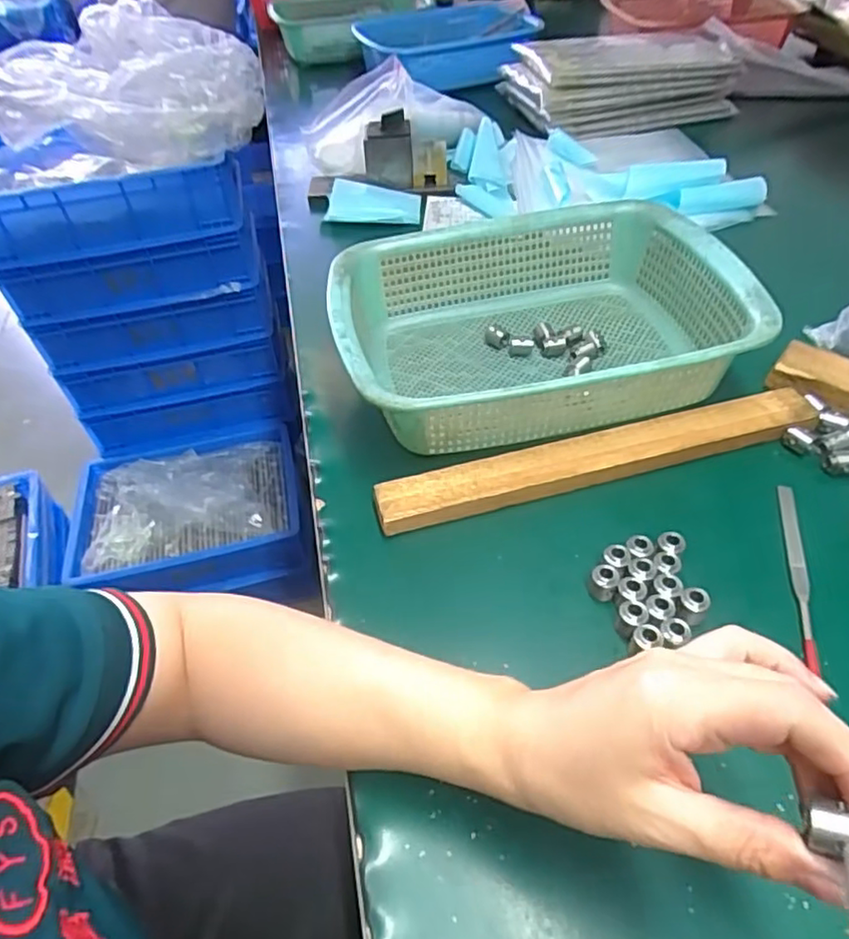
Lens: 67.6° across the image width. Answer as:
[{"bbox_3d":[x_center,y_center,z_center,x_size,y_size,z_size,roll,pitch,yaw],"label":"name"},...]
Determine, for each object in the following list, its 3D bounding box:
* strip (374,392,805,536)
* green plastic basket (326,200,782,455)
[{"bbox_3d":[0.121,-0.012,0.434,0.311,0.014,0.035,-14,48,-7],"label":"strip"},{"bbox_3d":[0.081,-0.111,0.491,0.286,0.074,0.219,-11,48,-4],"label":"green plastic basket"}]

